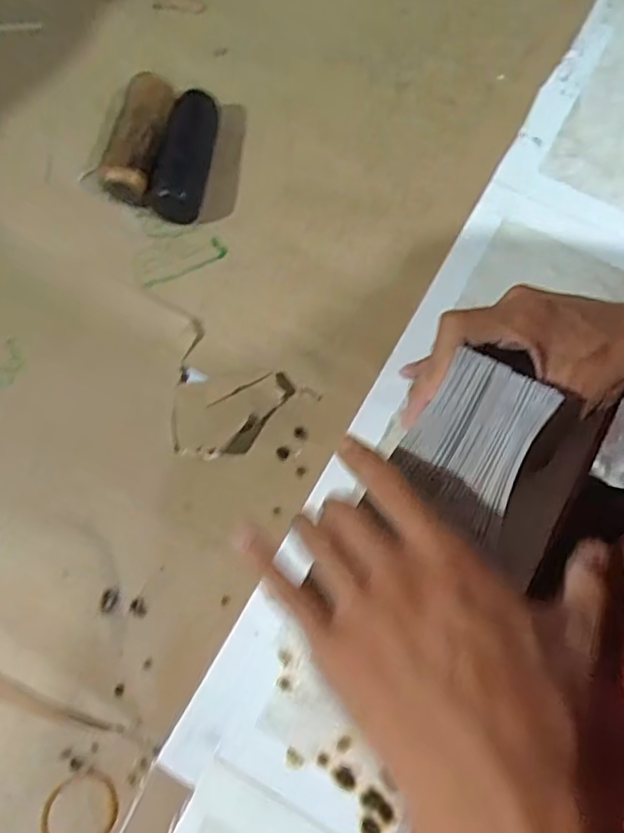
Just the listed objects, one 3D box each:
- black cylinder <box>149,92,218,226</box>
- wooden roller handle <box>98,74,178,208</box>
[{"bbox_3d":[-0.094,-0.196,0.458,0.038,0.026,0.105,9,71,4],"label":"black cylinder"},{"bbox_3d":[-0.127,-0.208,0.459,0.035,0.044,0.096,15,72,6],"label":"wooden roller handle"}]

